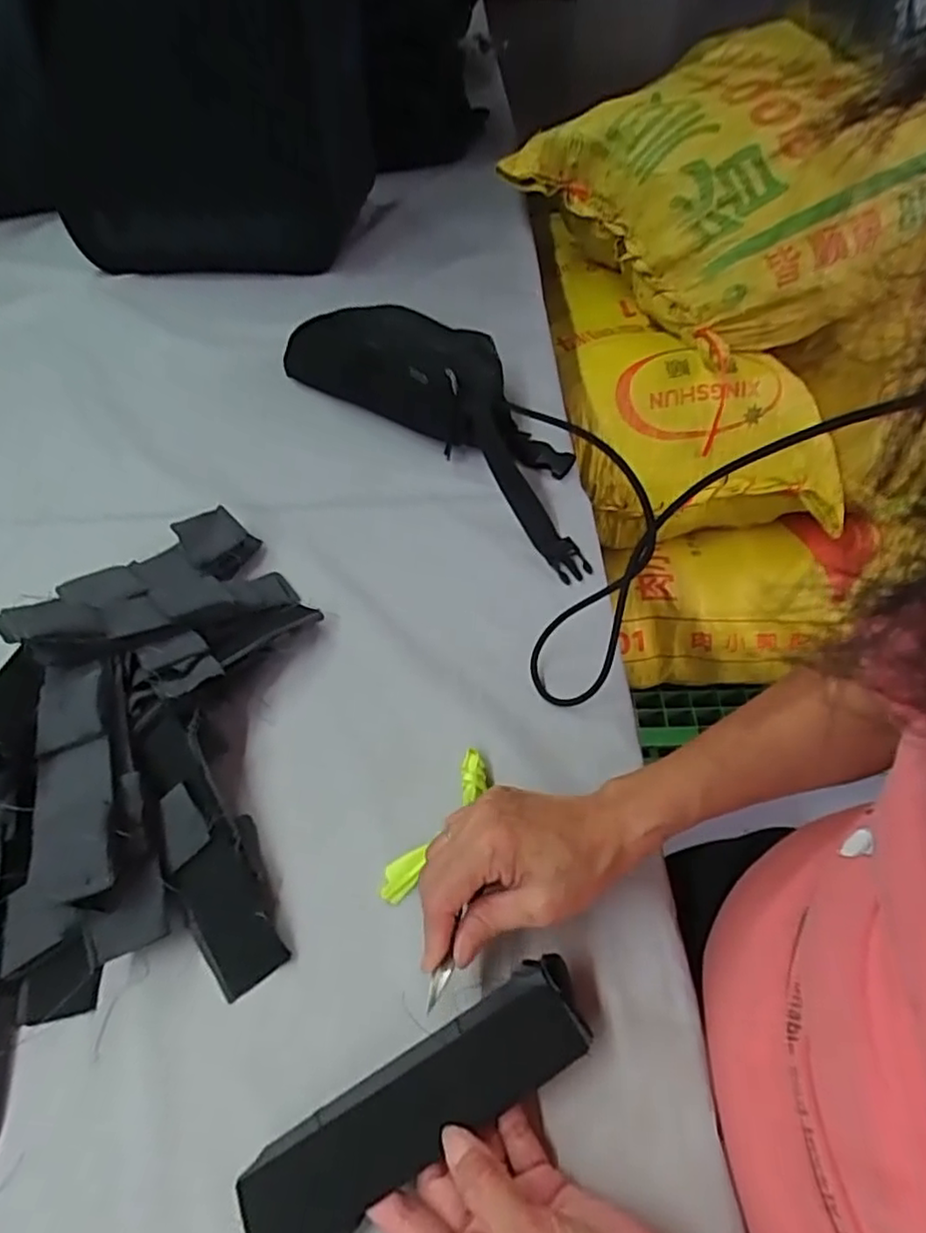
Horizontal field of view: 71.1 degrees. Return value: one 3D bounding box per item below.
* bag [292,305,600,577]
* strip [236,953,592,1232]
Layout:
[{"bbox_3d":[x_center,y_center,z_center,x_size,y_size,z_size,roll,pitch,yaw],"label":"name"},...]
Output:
[{"bbox_3d":[-0.004,-0.215,0.649,0.141,0.080,0.431,-37,59,-23],"label":"bag"},{"bbox_3d":[-0.022,0.243,0.320,0.187,0.016,0.050,-32,57,-10],"label":"strip"}]

